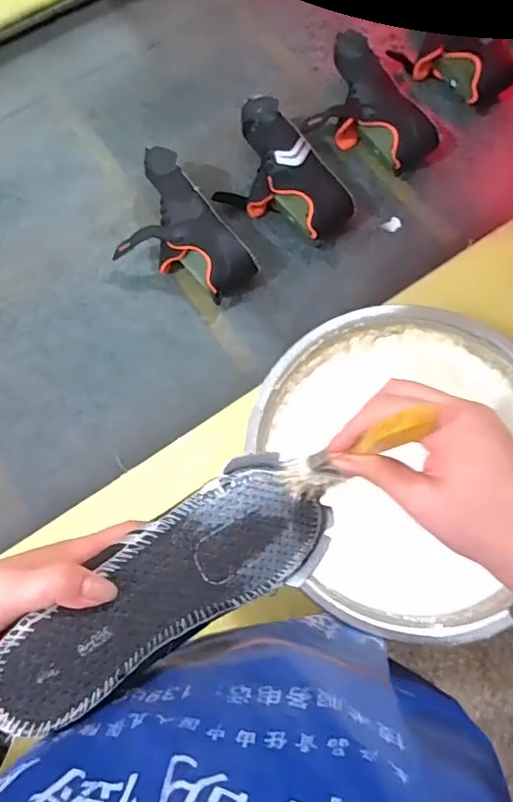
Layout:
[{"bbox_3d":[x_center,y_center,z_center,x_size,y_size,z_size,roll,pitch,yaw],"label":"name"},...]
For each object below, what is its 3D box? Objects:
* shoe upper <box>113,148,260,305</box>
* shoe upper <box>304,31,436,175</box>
[{"bbox_3d":[-0.092,-0.238,0.727,0.215,0.081,0.154,24,76,6],"label":"shoe upper"},{"bbox_3d":[0.187,-0.458,0.801,0.216,0.070,0.160,28,76,7],"label":"shoe upper"}]

